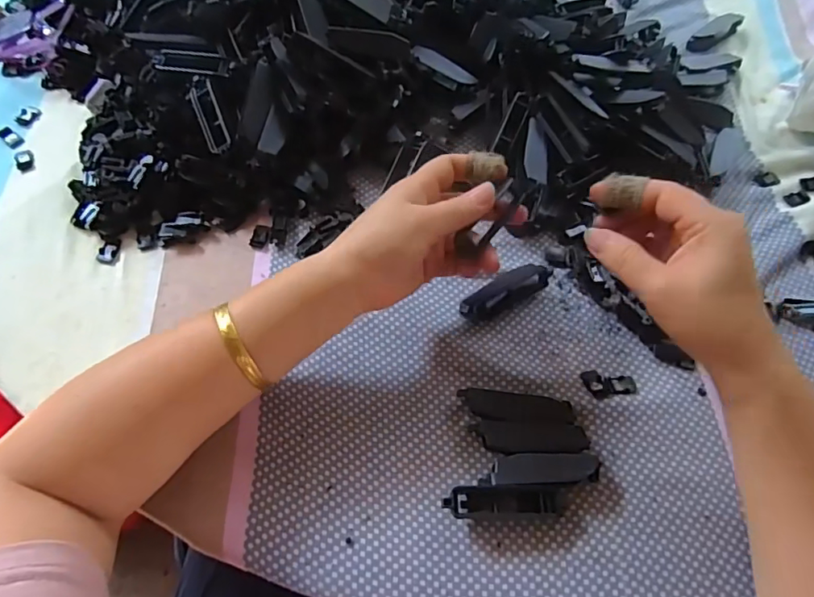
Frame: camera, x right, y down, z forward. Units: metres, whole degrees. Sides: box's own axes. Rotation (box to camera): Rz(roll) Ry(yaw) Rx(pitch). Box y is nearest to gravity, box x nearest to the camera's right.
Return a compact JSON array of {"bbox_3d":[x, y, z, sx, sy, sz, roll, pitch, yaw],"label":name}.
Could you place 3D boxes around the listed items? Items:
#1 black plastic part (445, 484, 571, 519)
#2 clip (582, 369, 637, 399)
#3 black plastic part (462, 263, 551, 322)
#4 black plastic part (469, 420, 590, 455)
[{"bbox_3d":[0.062,0.121,0.307,0.079,0.019,0.017,-2,62,-3],"label":"black plastic part"},{"bbox_3d":[0.140,0.057,0.348,0.035,0.004,0.021,-8,63,-6],"label":"clip"},{"bbox_3d":[0.073,-0.005,0.374,0.070,0.020,0.018,-26,66,-14],"label":"black plastic part"},{"bbox_3d":[0.079,0.090,0.328,0.072,0.009,0.020,5,62,1],"label":"black plastic part"}]

